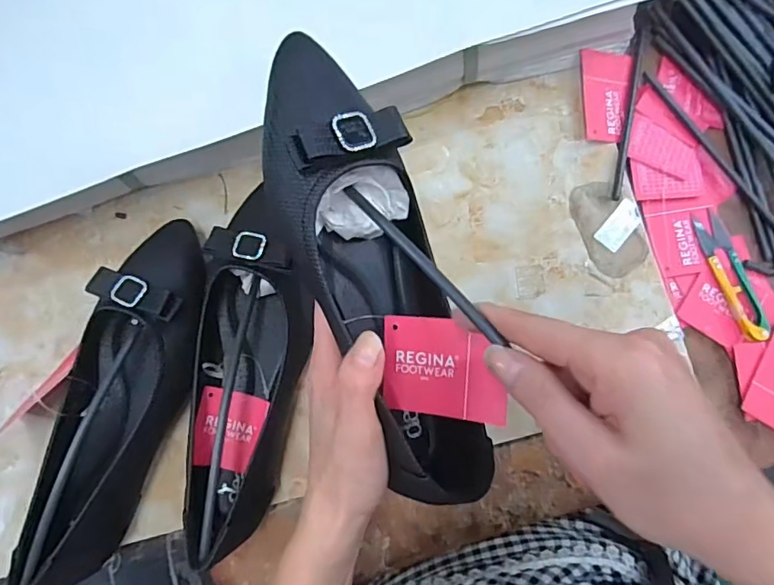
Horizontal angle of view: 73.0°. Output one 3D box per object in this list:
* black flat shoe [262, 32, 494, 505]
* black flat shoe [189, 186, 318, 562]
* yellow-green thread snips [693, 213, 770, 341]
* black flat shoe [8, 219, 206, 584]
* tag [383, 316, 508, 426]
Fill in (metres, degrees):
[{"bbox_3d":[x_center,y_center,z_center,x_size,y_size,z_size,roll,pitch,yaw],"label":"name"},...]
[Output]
[{"bbox_3d":[-0.006,-0.011,0.282,0.072,0.070,0.246,-20,98,0],"label":"black flat shoe"},{"bbox_3d":[-0.098,0.052,0.371,0.071,0.077,0.227,4,85,2],"label":"black flat shoe"},{"bbox_3d":[0.260,-0.013,0.391,0.024,0.011,0.096,-19,84,0],"label":"yellow-green thread snips"},{"bbox_3d":[-0.187,0.074,0.372,0.073,0.075,0.249,11,85,4],"label":"black flat shoe"},{"bbox_3d":[0.031,0.042,0.292,0.070,0.005,0.053,2,87,24],"label":"tag"}]

